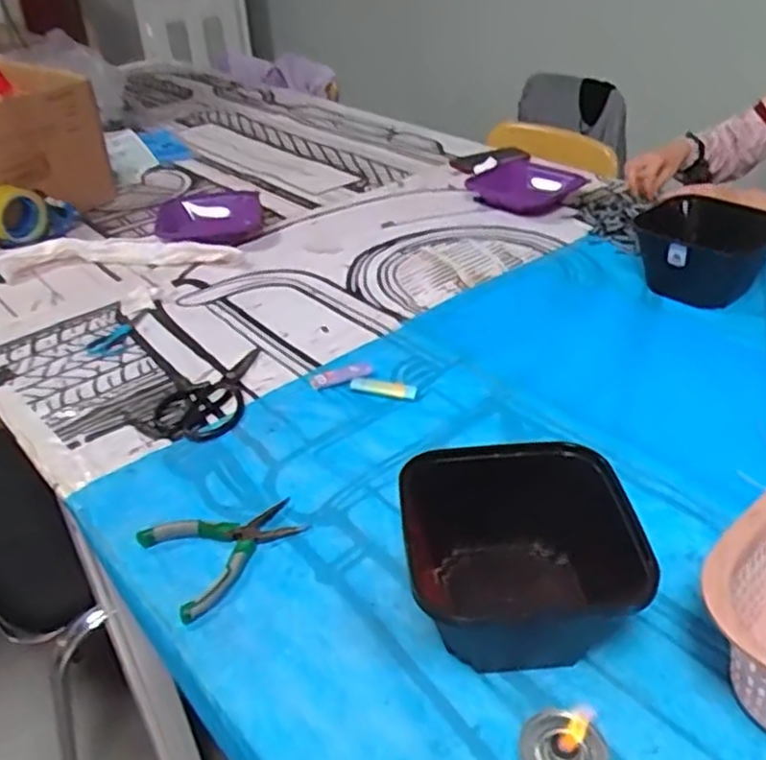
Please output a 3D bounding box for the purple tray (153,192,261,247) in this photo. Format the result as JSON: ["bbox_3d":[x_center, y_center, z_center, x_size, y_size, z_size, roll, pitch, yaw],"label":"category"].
[{"bbox_3d":[-0.366,-0.342,1.552,0.216,0.039,0.332,-9,35,-9],"label":"purple tray"}]

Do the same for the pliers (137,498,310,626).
[{"bbox_3d":[-0.151,0.162,0.728,0.141,0.021,0.120,-24,38,-26],"label":"pliers"}]

